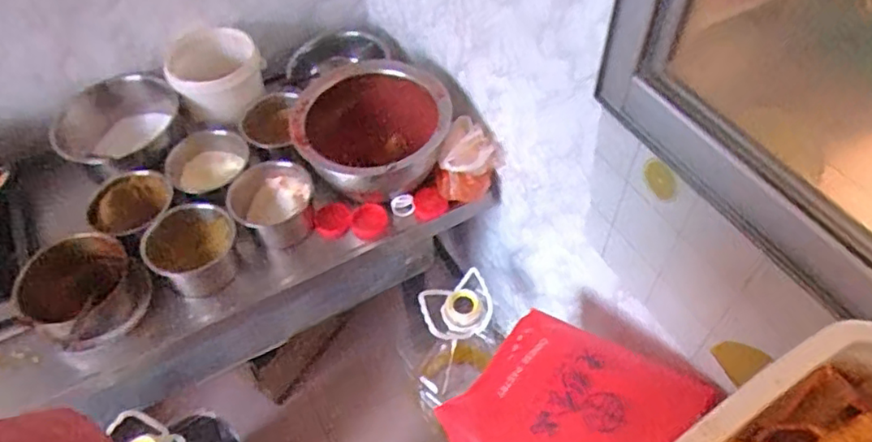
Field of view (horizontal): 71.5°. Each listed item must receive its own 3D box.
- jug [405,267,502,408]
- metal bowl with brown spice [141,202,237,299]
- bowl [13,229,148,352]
[{"bbox_3d":[0.047,0.269,1.329,0.137,0.400,0.218,22,56,17],"label":"jug"},{"bbox_3d":[-0.433,0.056,1.102,0.147,0.098,0.152,25,57,19],"label":"metal bowl with brown spice"},{"bbox_3d":[-0.609,0.126,1.055,0.200,0.097,0.183,31,59,22],"label":"bowl"}]

